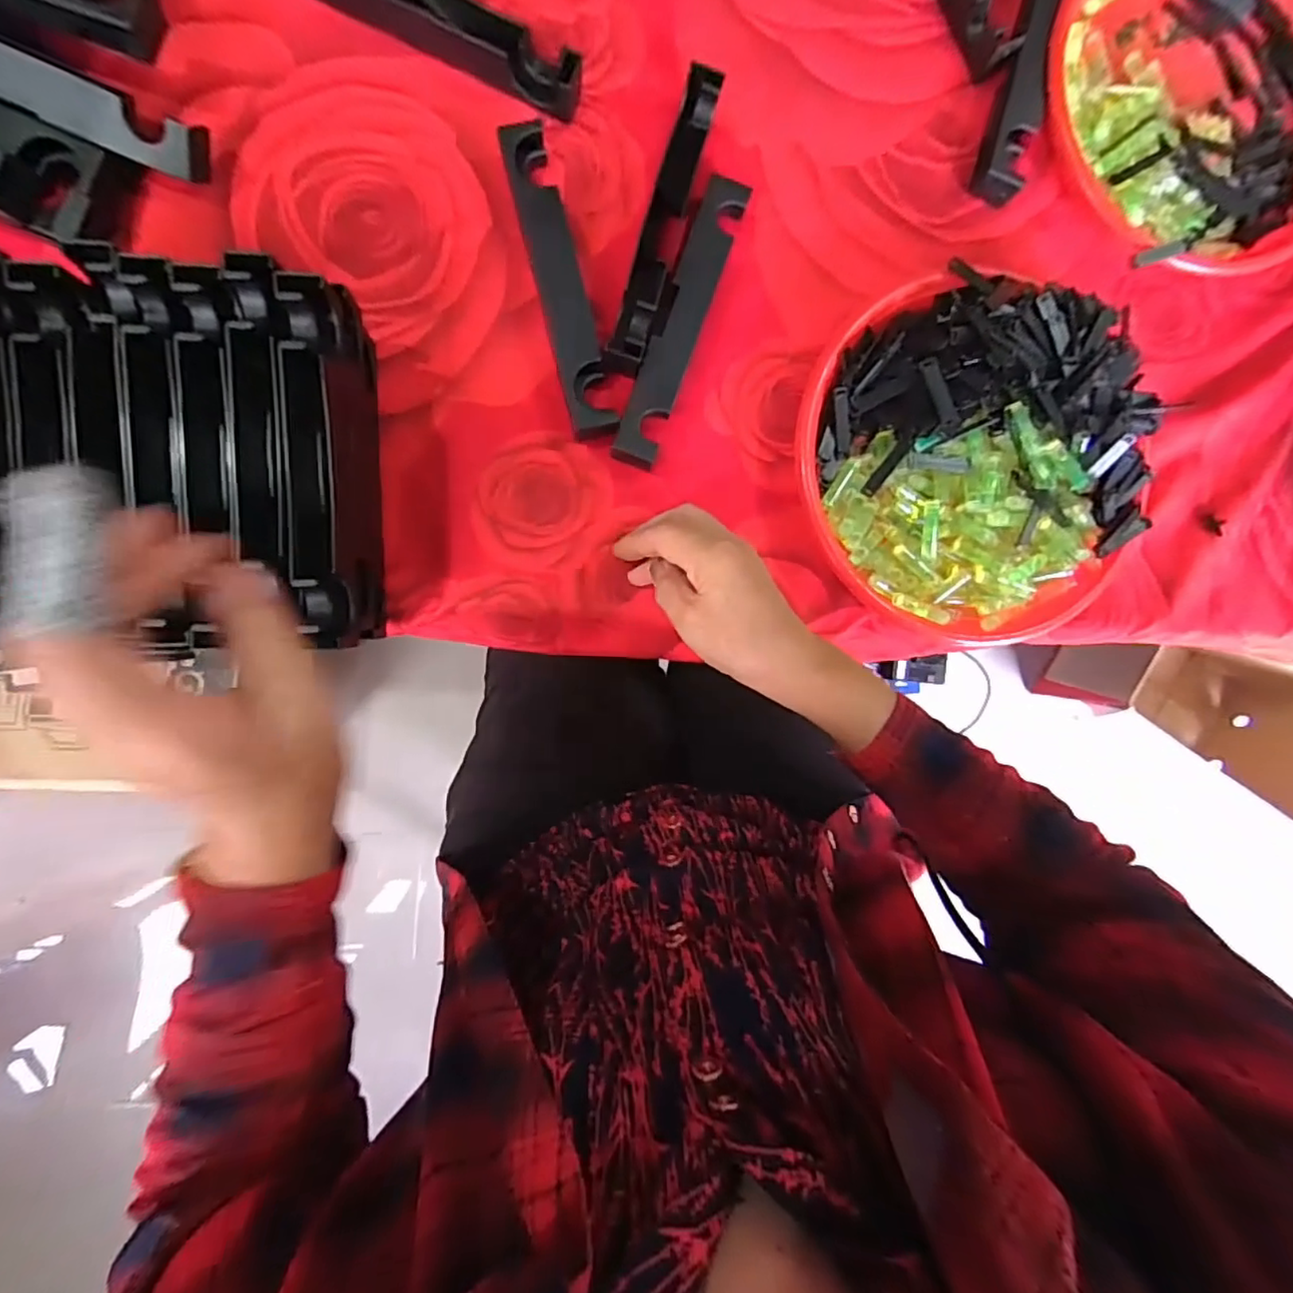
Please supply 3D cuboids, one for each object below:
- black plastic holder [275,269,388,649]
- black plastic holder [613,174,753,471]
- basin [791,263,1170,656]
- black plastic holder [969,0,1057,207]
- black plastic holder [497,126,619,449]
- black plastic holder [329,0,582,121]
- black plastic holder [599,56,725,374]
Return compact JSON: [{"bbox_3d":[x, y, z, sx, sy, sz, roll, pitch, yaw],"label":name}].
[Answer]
[{"bbox_3d":[-0.183,-0.101,0.360,0.026,0.087,0.196,-2,92,-5],"label":"black plastic holder"},{"bbox_3d":[0.023,-0.216,0.405,0.028,0.028,0.196,20,90,-6],"label":"black plastic holder"},{"bbox_3d":[0.224,-0.126,0.414,0.237,0.057,0.232,0,92,-5],"label":"basin"},{"bbox_3d":[0.272,-0.413,0.428,0.030,0.025,0.199,16,90,-6],"label":"black plastic holder"},{"bbox_3d":[-0.055,-0.235,0.397,0.034,0.024,0.197,-14,93,-5],"label":"black plastic holder"},{"bbox_3d":[-0.137,-0.398,0.383,0.196,0.035,0.025,23,90,-6],"label":"black plastic holder"},{"bbox_3d":[0.015,-0.276,0.403,0.034,0.031,0.198,17,90,-6],"label":"black plastic holder"}]

